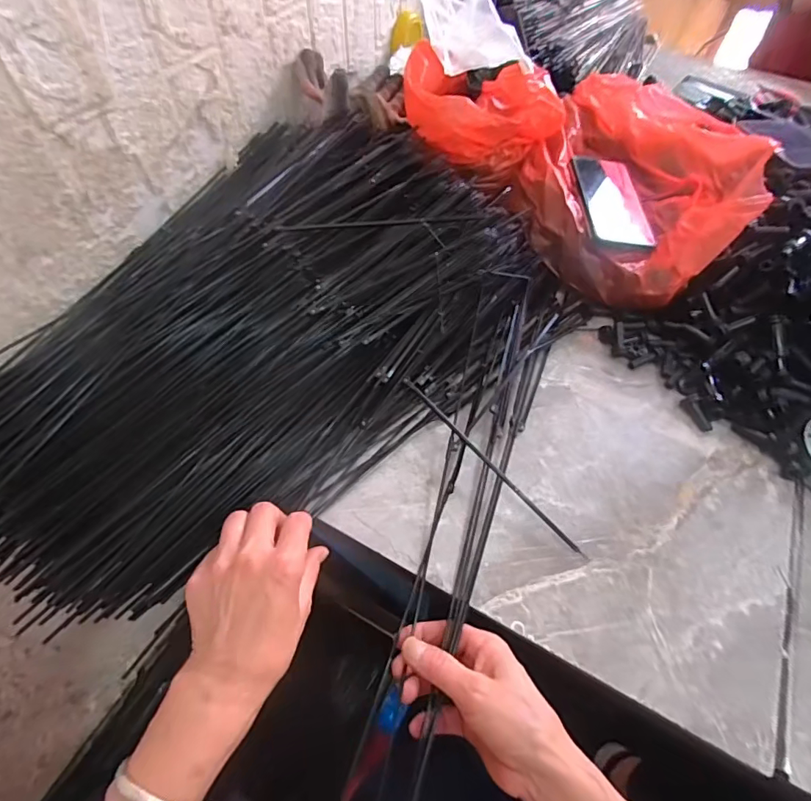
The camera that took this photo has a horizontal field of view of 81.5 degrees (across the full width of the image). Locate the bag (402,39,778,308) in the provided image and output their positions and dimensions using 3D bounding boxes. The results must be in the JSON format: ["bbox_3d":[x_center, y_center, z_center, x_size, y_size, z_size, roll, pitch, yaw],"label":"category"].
[{"bbox_3d":[0.221,-0.317,0.613,0.422,0.165,0.329,25,59,14],"label":"bag"}]

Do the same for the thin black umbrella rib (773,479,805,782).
[{"bbox_3d":[0.323,0.173,0.394,0.011,0.005,0.252,25,59,14],"label":"thin black umbrella rib"}]

